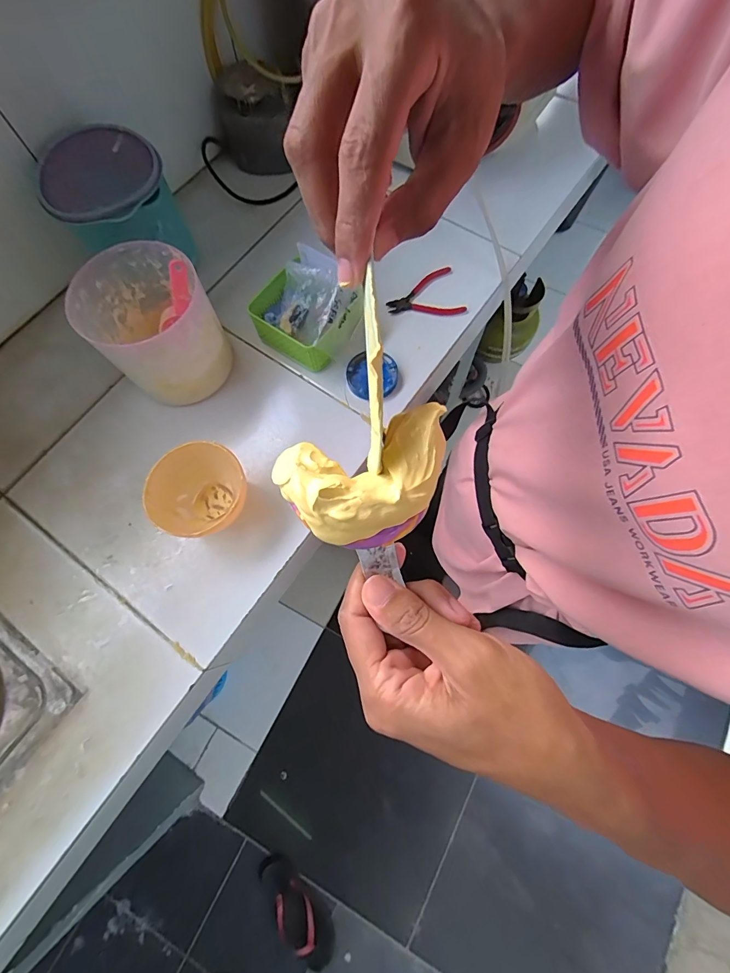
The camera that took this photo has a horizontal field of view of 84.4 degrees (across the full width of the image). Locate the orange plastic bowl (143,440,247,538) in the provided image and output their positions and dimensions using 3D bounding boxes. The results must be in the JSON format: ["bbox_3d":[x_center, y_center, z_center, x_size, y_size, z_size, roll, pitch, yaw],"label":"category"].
[{"bbox_3d":[-0.210,0.012,0.526,0.120,0.076,0.114,0,72,1],"label":"orange plastic bowl"}]

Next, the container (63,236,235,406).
[{"bbox_3d":[-0.286,-0.217,0.569,0.155,0.152,0.161,-26,74,-7],"label":"container"}]

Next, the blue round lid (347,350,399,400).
[{"bbox_3d":[0.011,-0.174,0.625,0.079,0.017,0.074,0,72,1],"label":"blue round lid"}]

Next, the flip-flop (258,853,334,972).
[{"bbox_3d":[-0.189,1.134,1.072,0.112,0.043,0.273,-44,76,-12],"label":"flip-flop"}]

